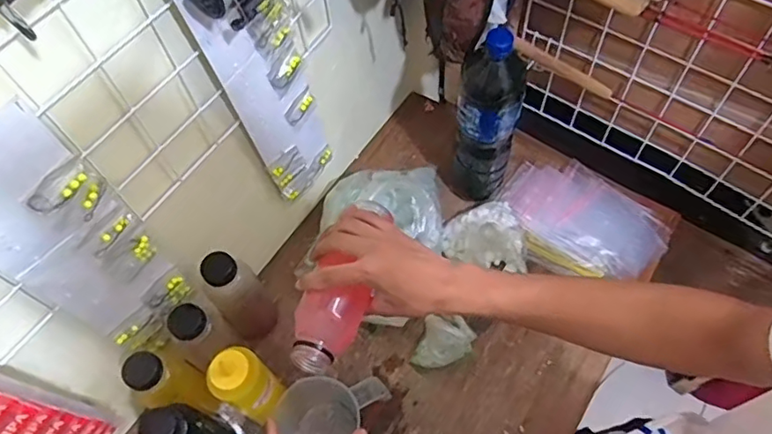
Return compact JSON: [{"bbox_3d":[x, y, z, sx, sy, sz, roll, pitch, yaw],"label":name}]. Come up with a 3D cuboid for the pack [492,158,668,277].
[{"bbox_3d":[0.294,0.005,0.853,0.237,0.019,0.176,40,70,23],"label":"pack"}]

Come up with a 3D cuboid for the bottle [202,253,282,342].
[{"bbox_3d":[-0.186,0.103,0.713,0.060,0.156,0.057,-37,64,-16],"label":"bottle"}]

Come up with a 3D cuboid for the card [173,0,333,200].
[{"bbox_3d":[-0.127,-0.140,0.620,0.015,0.390,0.094,37,74,20],"label":"card"}]

